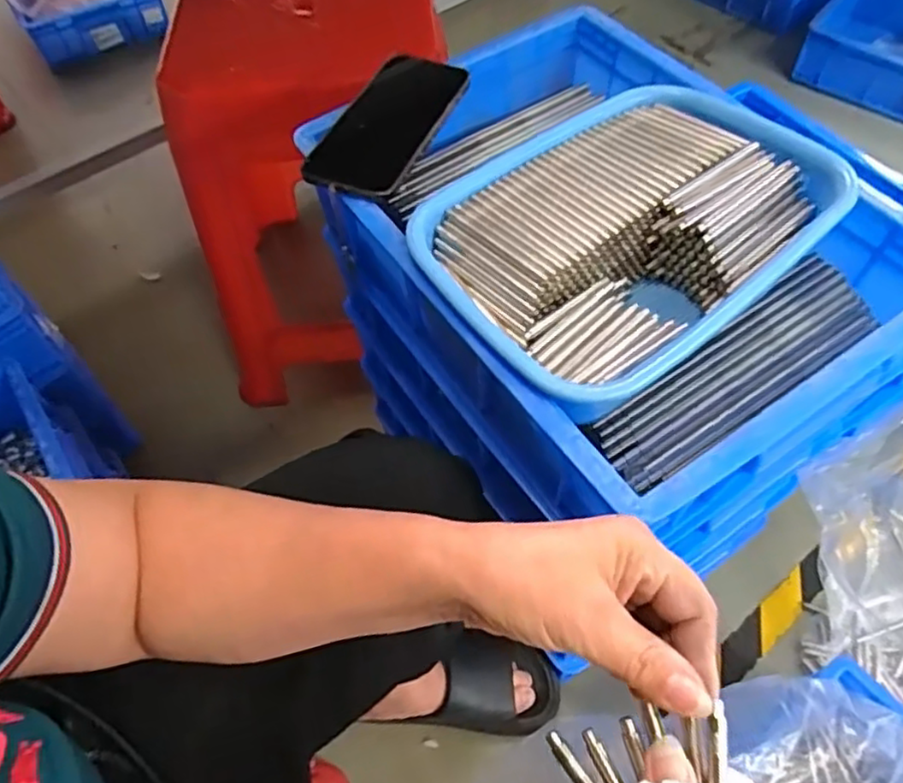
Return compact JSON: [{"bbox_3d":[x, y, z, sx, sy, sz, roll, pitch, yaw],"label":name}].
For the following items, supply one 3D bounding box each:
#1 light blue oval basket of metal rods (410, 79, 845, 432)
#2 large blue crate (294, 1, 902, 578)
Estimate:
[{"bbox_3d":[0.124,-0.111,0.483,0.296,0.071,0.209,-38,64,-19],"label":"light blue oval basket of metal rods"},{"bbox_3d":[0.113,-0.118,0.517,0.312,0.119,0.412,-29,61,-15],"label":"large blue crate"}]

